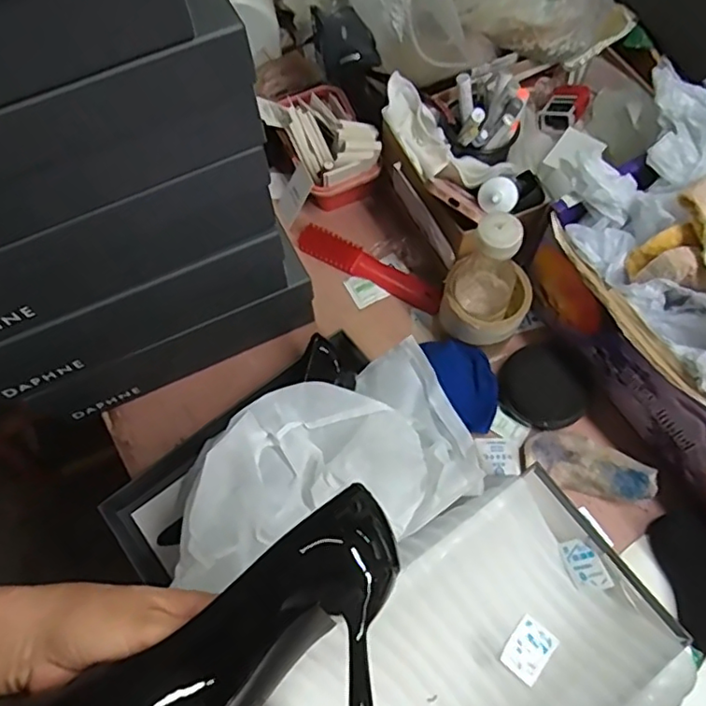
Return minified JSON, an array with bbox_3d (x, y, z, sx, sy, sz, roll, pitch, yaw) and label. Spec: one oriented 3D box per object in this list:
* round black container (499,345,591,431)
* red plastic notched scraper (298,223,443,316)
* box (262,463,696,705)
[{"bbox_3d":[0.201,0.038,0.625,0.092,0.024,0.080,30,70,14],"label":"round black container"},{"bbox_3d":[0.019,-0.103,0.714,0.193,0.010,0.034,30,70,14],"label":"red plastic notched scraper"},{"bbox_3d":[0.101,0.259,0.491,0.291,0.103,0.207,-33,69,-12],"label":"box"}]

